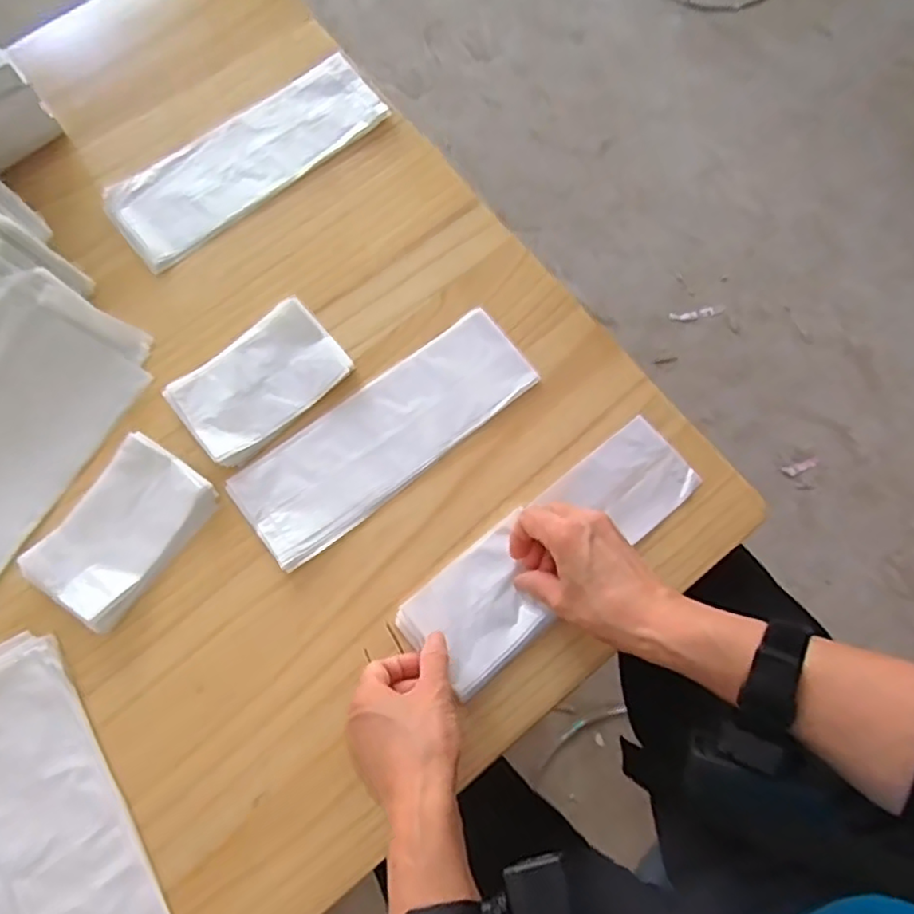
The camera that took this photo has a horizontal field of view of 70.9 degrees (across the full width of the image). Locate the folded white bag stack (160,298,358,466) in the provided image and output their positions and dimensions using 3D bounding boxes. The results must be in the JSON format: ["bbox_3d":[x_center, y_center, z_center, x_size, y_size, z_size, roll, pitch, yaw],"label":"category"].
[{"bbox_3d":[-0.155,-0.061,0.510,0.130,0.016,0.082,-40,80,-8],"label":"folded white bag stack"}]

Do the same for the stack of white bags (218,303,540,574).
[{"bbox_3d":[-0.055,-0.019,0.507,0.245,0.014,0.085,-37,79,-8],"label":"stack of white bags"}]

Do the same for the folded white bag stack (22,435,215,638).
[{"bbox_3d":[-0.250,0.053,0.479,0.080,0.017,0.127,33,79,8],"label":"folded white bag stack"}]

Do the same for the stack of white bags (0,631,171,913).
[{"bbox_3d":[-0.268,0.252,0.436,0.088,0.014,0.264,-33,79,-7],"label":"stack of white bags"}]

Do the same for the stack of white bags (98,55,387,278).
[{"bbox_3d":[-0.183,-0.267,0.565,0.252,0.010,0.089,-38,79,-8],"label":"stack of white bags"}]

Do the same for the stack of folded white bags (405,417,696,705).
[{"bbox_3d":[0.074,0.070,0.481,0.244,0.014,0.080,-36,79,-10],"label":"stack of folded white bags"}]

